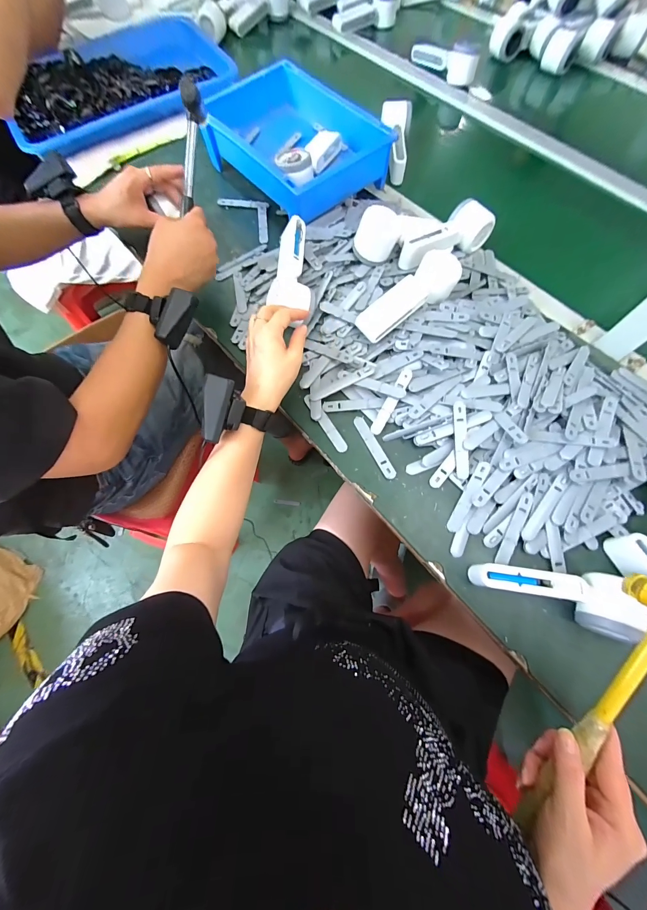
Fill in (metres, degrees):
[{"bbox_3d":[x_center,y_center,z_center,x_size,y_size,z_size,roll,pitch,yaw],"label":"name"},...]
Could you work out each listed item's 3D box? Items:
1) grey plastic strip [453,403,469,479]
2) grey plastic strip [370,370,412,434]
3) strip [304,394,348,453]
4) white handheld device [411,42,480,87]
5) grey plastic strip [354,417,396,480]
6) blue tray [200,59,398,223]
[{"bbox_3d":[0.171,-0.018,0.390,0.016,0.005,0.095,-3,89,6],"label":"grey plastic strip"},{"bbox_3d":[0.091,-0.072,0.422,0.016,0.008,0.096,29,92,8],"label":"grey plastic strip"},{"bbox_3d":[0.002,-0.044,0.424,0.016,0.004,0.094,-30,73,-10],"label":"strip"},{"bbox_3d":[0.268,-0.888,0.708,0.172,0.057,0.049,38,75,15],"label":"white handheld device"},{"bbox_3d":[0.067,-0.011,0.412,0.017,0.004,0.094,-22,69,-10],"label":"grey plastic strip"},{"bbox_3d":[-0.057,-0.554,0.567,0.209,0.093,0.302,-37,74,-12],"label":"blue tray"}]

